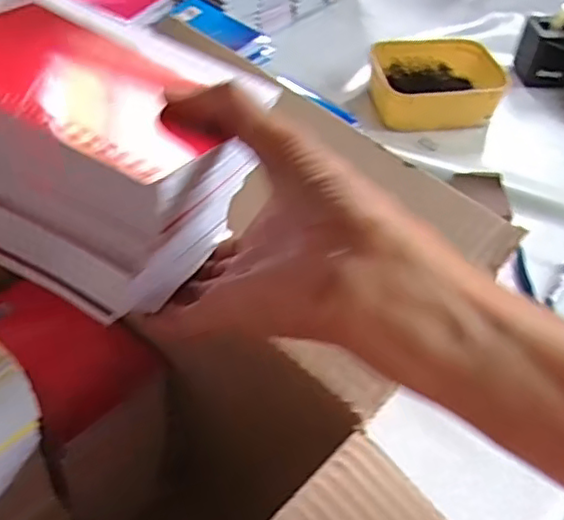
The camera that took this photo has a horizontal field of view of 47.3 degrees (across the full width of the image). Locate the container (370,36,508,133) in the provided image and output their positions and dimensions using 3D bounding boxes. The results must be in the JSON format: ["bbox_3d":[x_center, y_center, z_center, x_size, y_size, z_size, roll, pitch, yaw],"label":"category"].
[{"bbox_3d":[0.238,-0.278,1.030,0.200,0.071,0.174,-8,47,-12],"label":"container"}]

